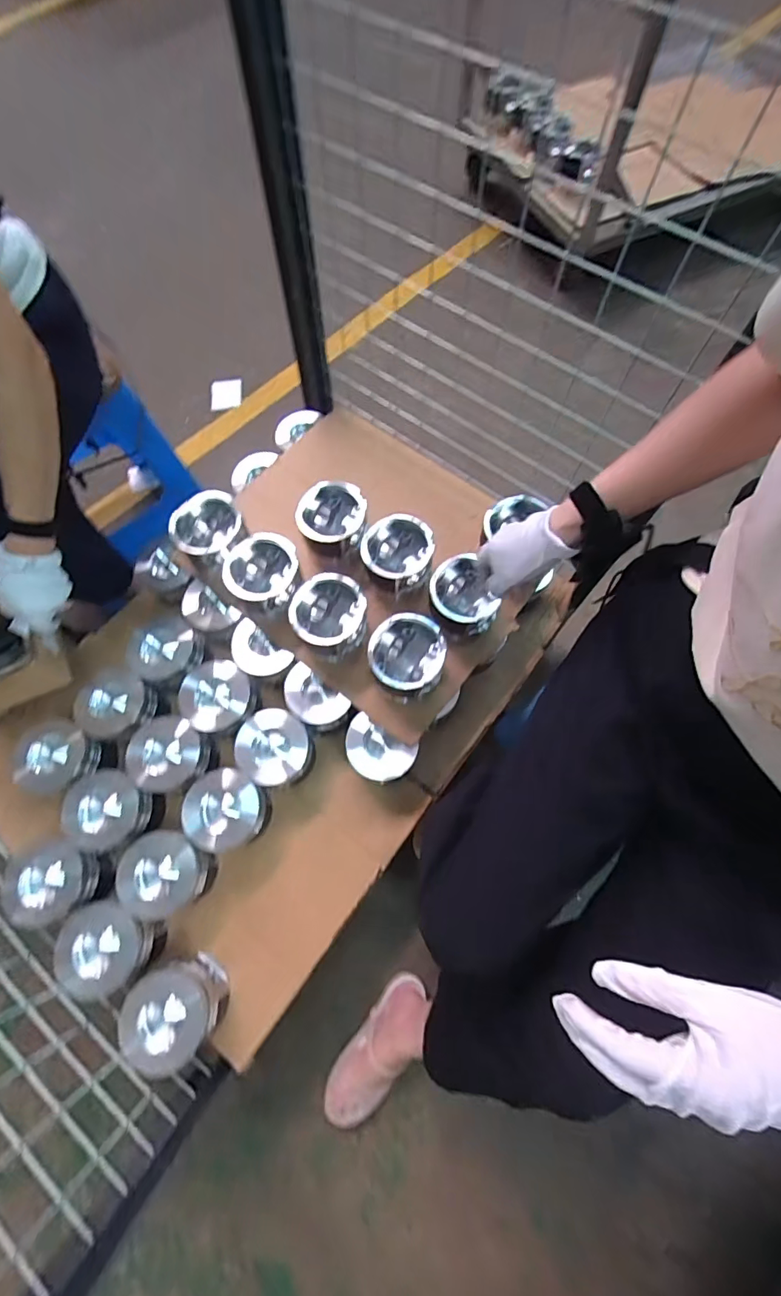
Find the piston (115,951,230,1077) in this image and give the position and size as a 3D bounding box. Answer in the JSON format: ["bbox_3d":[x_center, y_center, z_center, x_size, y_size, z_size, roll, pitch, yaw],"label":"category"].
[{"bbox_3d":[-0.305,0.508,0.668,0.124,0.086,0.118,0,68,0],"label":"piston"}]

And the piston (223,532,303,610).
[{"bbox_3d":[-0.202,-0.116,0.777,0.115,0.084,0.114,-10,69,-3],"label":"piston"}]

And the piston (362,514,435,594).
[{"bbox_3d":[0.011,-0.144,0.790,0.110,0.097,0.110,0,68,0],"label":"piston"}]

